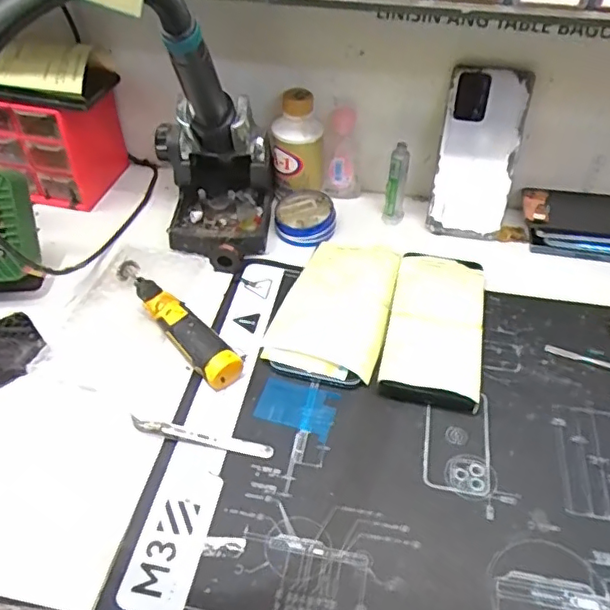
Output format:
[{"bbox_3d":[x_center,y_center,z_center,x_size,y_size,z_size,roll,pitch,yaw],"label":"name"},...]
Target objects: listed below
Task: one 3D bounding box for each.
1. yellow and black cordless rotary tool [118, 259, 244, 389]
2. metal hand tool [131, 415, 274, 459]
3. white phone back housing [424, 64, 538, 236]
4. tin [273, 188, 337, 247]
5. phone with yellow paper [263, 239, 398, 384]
[{"bbox_3d":[-0.116,0.008,0.506,0.031,0.030,0.167,-32,54,-27],"label":"yellow and black cordless rotary tool"},{"bbox_3d":[-0.078,0.098,0.434,0.107,0.010,0.012,8,47,8],"label":"metal hand tool"},{"bbox_3d":[0.171,-0.147,0.575,0.074,0.163,0.010,11,26,10],"label":"white phone back housing"},{"bbox_3d":[0.000,-0.093,0.608,0.061,0.025,0.067,0,46,0],"label":"tin"},{"bbox_3d":[0.031,-0.003,0.526,0.094,0.020,0.161,14,48,13],"label":"phone with yellow paper"}]

